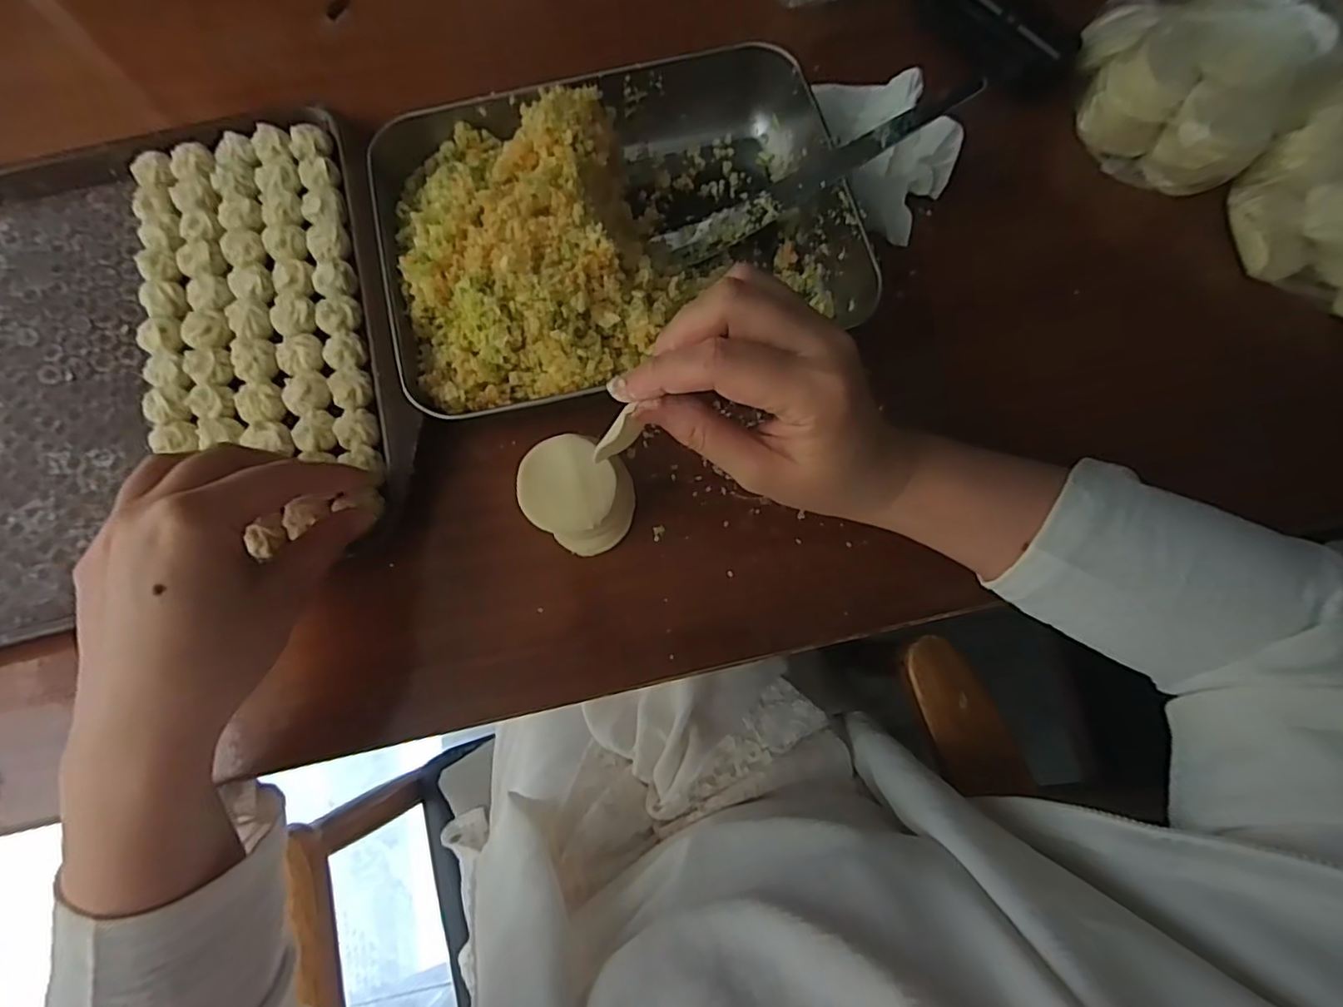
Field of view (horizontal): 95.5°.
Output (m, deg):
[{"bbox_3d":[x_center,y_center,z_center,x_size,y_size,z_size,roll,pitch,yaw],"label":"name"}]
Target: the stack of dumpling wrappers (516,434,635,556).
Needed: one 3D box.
[{"bbox_3d":[-0.048,-0.004,0.315,0.053,0.042,0.048,27,77,7],"label":"stack of dumpling wrappers"}]

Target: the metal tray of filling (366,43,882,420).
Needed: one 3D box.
[{"bbox_3d":[-0.029,-0.169,0.338,0.264,0.057,0.203,-18,76,-5],"label":"metal tray of filling"}]

